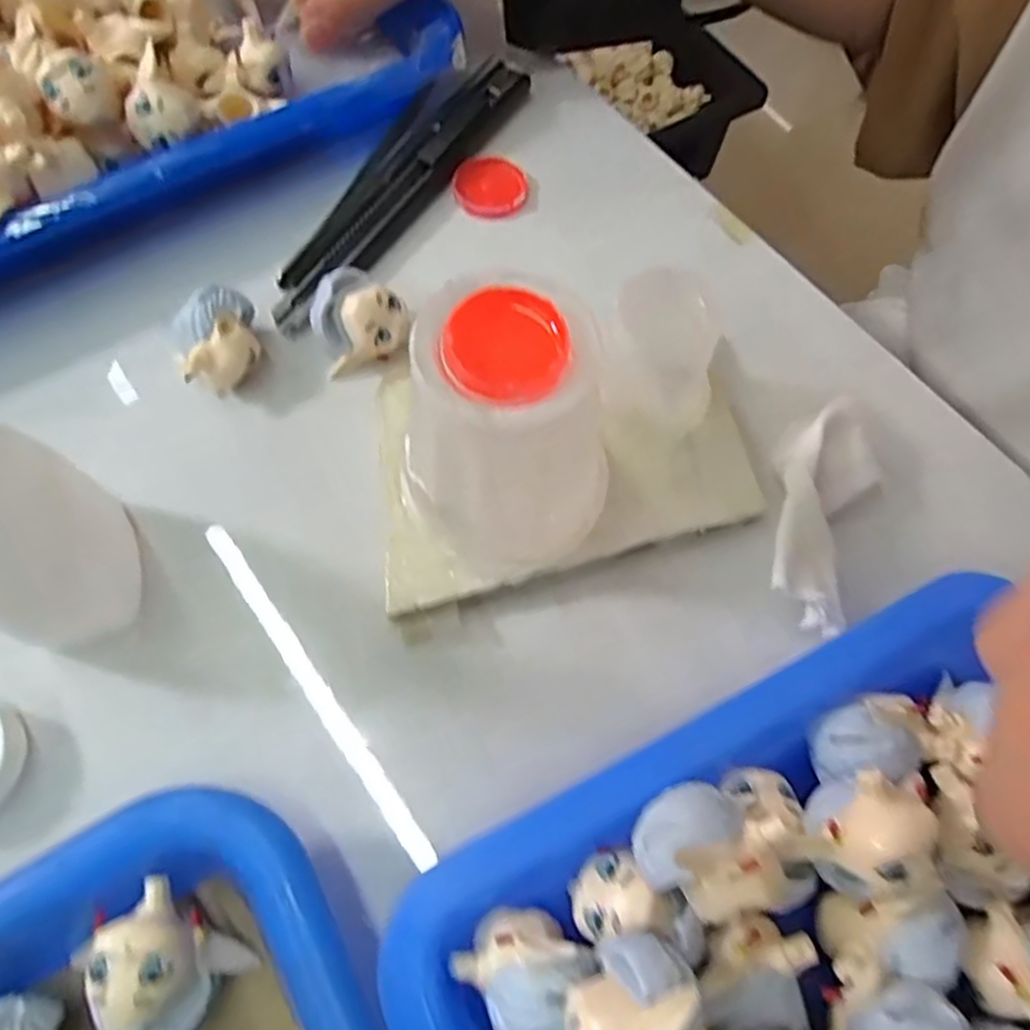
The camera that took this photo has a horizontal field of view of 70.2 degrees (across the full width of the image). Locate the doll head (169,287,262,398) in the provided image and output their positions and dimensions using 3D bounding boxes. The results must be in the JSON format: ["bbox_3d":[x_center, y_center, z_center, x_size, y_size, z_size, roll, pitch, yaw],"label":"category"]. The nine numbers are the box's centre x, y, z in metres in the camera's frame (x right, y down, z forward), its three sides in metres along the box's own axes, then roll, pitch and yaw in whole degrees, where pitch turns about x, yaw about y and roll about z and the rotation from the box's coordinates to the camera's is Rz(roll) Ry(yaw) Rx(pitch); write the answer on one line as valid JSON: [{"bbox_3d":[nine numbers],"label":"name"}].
[{"bbox_3d":[-0.087,-0.050,0.216,0.024,0.023,0.021,-24,70,-12],"label":"doll head"}]

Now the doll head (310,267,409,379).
[{"bbox_3d":[-0.046,-0.059,0.222,0.027,0.020,0.024,-6,67,-6],"label":"doll head"}]

